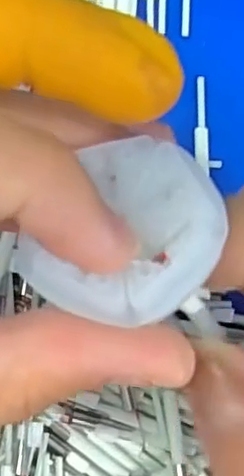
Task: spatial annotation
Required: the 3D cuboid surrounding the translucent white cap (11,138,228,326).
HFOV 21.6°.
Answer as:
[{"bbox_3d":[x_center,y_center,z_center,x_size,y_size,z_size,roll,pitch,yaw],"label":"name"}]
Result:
[{"bbox_3d":[0.002,0.001,0.119,0.029,0.013,0.036,35,79,16],"label":"translucent white cap"}]

